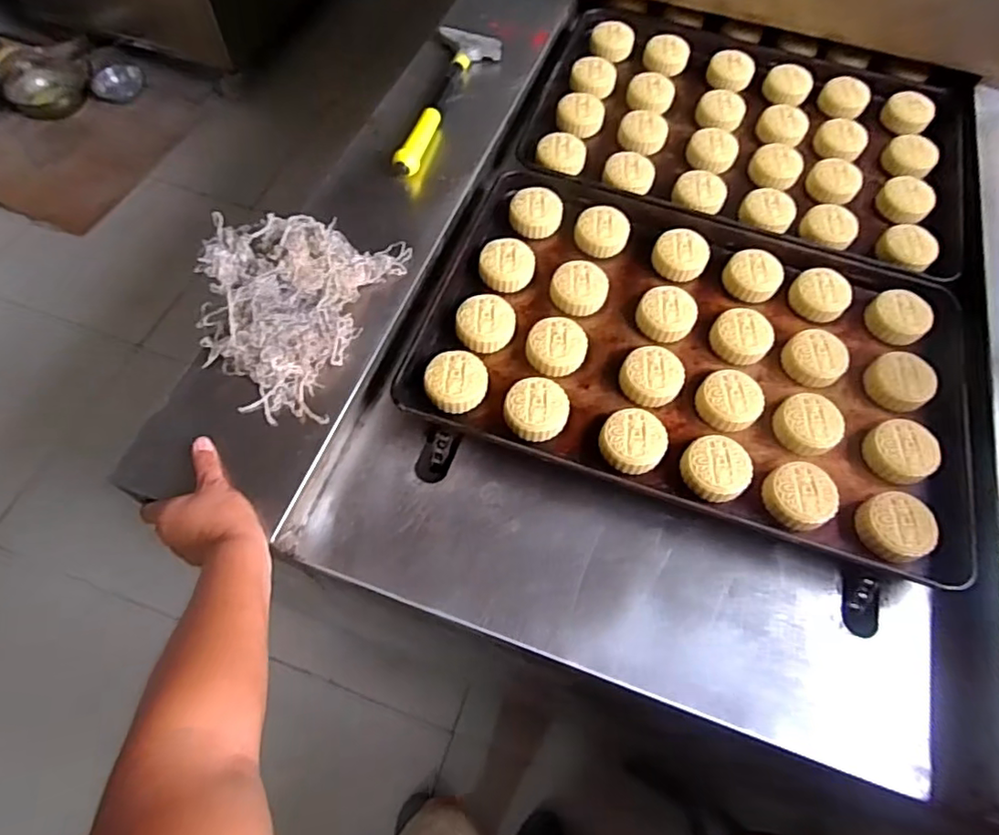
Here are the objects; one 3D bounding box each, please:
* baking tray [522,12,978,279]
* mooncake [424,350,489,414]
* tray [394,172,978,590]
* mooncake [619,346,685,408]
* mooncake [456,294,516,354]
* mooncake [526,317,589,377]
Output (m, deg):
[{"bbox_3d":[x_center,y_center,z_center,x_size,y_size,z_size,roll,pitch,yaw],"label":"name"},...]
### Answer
[{"bbox_3d":[0.372,-0.446,0.864,0.597,0.034,0.470,20,61,8],"label":"baking tray"},{"bbox_3d":[-0.047,-0.040,0.636,0.065,0.026,0.062,-7,60,-7],"label":"mooncake"},{"bbox_3d":[0.223,-0.083,0.682,0.590,0.053,0.384,18,60,7],"label":"tray"},{"bbox_3d":[0.170,-0.045,0.656,0.064,0.033,0.065,1,60,-3],"label":"mooncake"},{"bbox_3d":[-0.015,-0.109,0.673,0.062,0.024,0.065,1,60,-3],"label":"mooncake"},{"bbox_3d":[0.065,-0.079,0.670,0.068,0.033,0.063,1,60,-3],"label":"mooncake"}]

